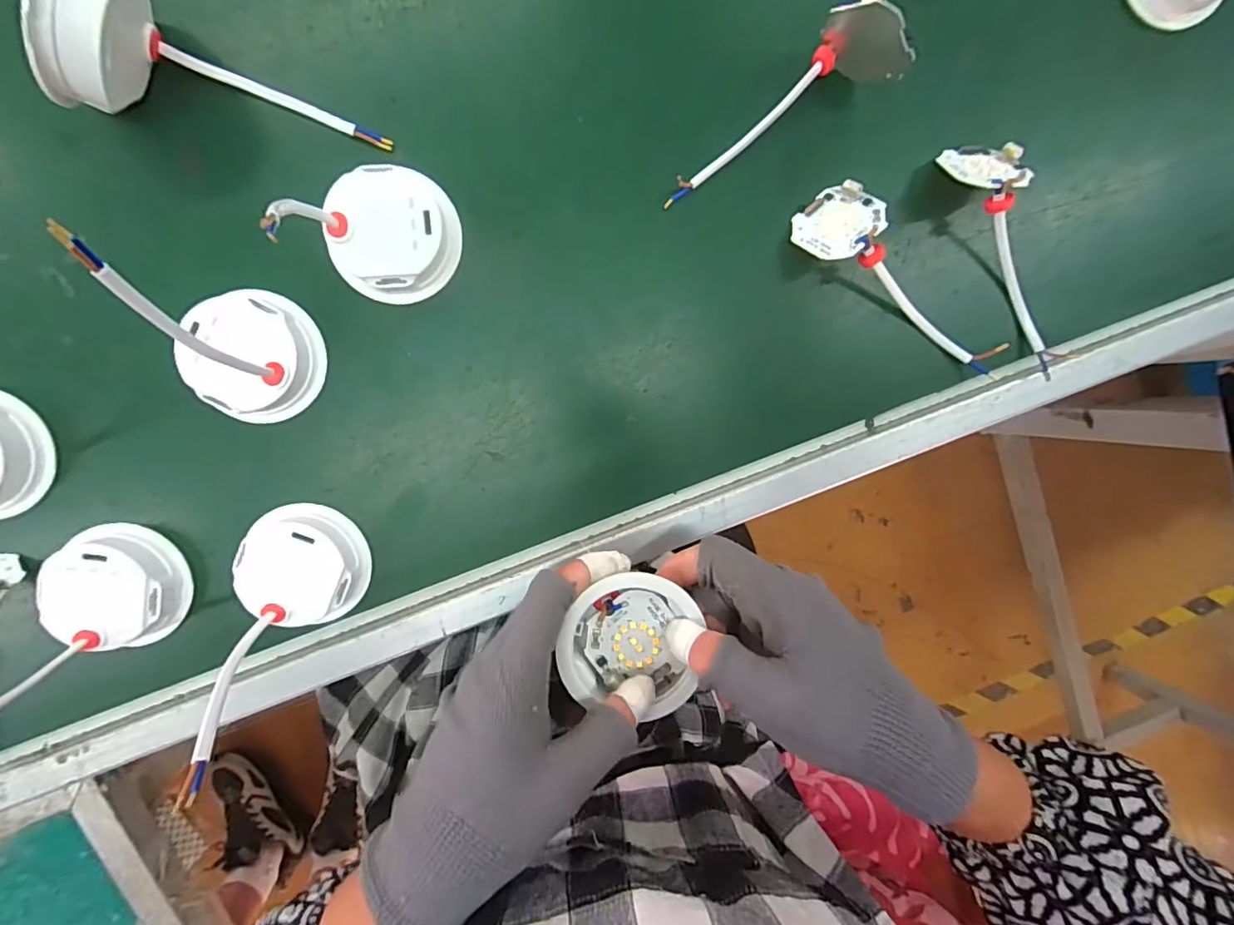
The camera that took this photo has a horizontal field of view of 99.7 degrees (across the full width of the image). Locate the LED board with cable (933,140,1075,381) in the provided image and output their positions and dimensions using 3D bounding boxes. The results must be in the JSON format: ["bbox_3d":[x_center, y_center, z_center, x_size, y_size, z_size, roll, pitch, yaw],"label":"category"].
[{"bbox_3d":[0.248,-0.128,0.315,0.043,0.034,0.152,-36,97,0],"label":"LED board with cable"}]

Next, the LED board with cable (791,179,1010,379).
[{"bbox_3d":[0.175,-0.108,0.313,0.152,0.032,0.046,35,92,-6],"label":"LED board with cable"}]

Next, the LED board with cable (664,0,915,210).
[{"bbox_3d":[0.094,-0.214,0.304,0.165,0.021,0.045,-29,97,-1],"label":"LED board with cable"}]

